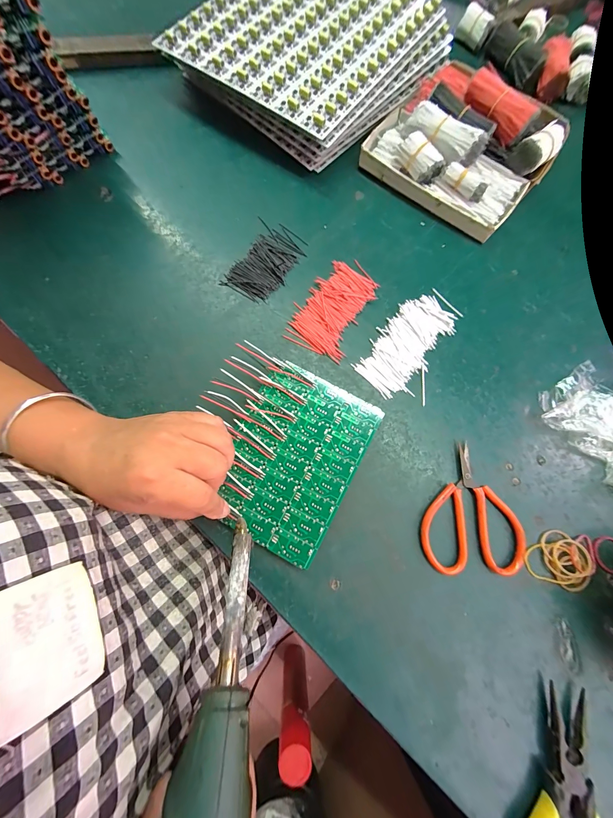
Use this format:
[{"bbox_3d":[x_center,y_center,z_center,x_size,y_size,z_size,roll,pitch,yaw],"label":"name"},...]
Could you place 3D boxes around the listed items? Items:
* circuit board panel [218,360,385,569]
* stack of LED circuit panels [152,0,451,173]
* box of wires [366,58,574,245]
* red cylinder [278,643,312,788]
[{"bbox_3d":[-0.012,0.041,0.261,0.112,0.007,0.152,28,78,6],"label":"circuit board panel"},{"bbox_3d":[0.007,-0.463,0.376,0.248,0.052,0.289,41,79,8],"label":"stack of LED circuit panels"},{"bbox_3d":[0.180,-0.307,0.340,0.193,0.053,0.157,33,78,7],"label":"box of wires"},{"bbox_3d":[-0.022,0.666,0.667,0.071,0.320,0.064,3,76,-1],"label":"red cylinder"}]

